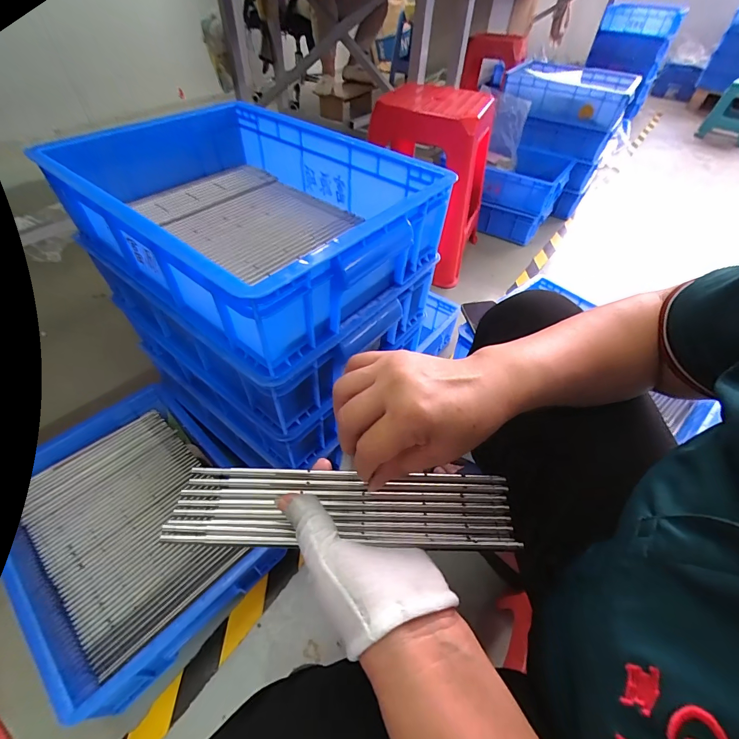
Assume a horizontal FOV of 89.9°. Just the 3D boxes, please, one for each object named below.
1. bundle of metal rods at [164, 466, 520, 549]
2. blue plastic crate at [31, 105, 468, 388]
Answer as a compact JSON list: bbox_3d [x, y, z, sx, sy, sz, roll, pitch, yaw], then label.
[{"bbox_3d":[-0.013,0.104,0.280,0.252,0.015,0.058,4,49,-7],"label":"bundle of metal rods"},{"bbox_3d":[-0.150,-0.198,0.461,0.397,0.114,0.300,33,55,23],"label":"blue plastic crate"}]

